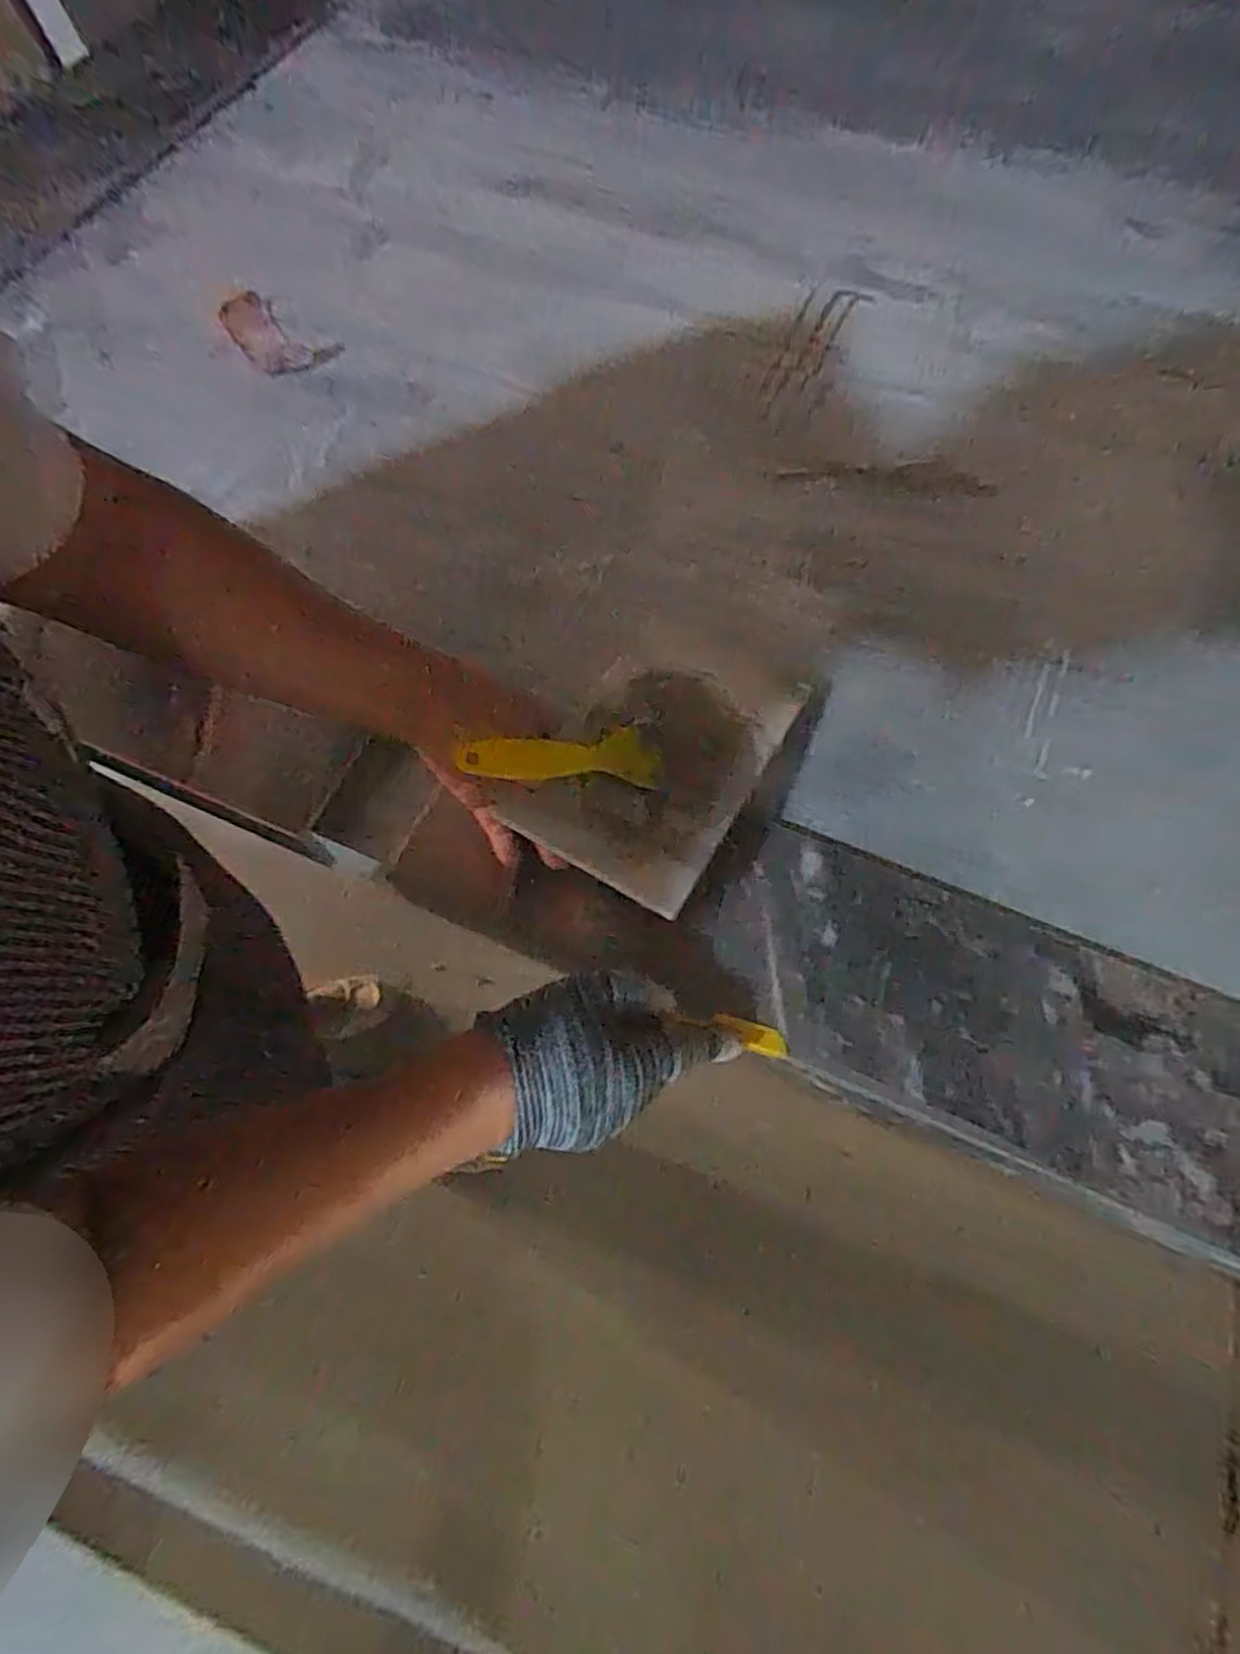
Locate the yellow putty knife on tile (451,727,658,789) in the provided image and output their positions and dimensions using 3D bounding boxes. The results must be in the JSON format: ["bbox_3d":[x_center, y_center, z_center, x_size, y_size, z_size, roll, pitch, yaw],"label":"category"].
[{"bbox_3d":[-0.032,-0.042,0.440,0.121,0.007,0.042,-3,68,-24],"label":"yellow putty knife on tile"}]

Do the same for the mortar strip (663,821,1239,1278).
[{"bbox_3d":[0.249,0.130,0.426,0.435,0.018,0.145,23,71,8],"label":"mortar strip"}]

